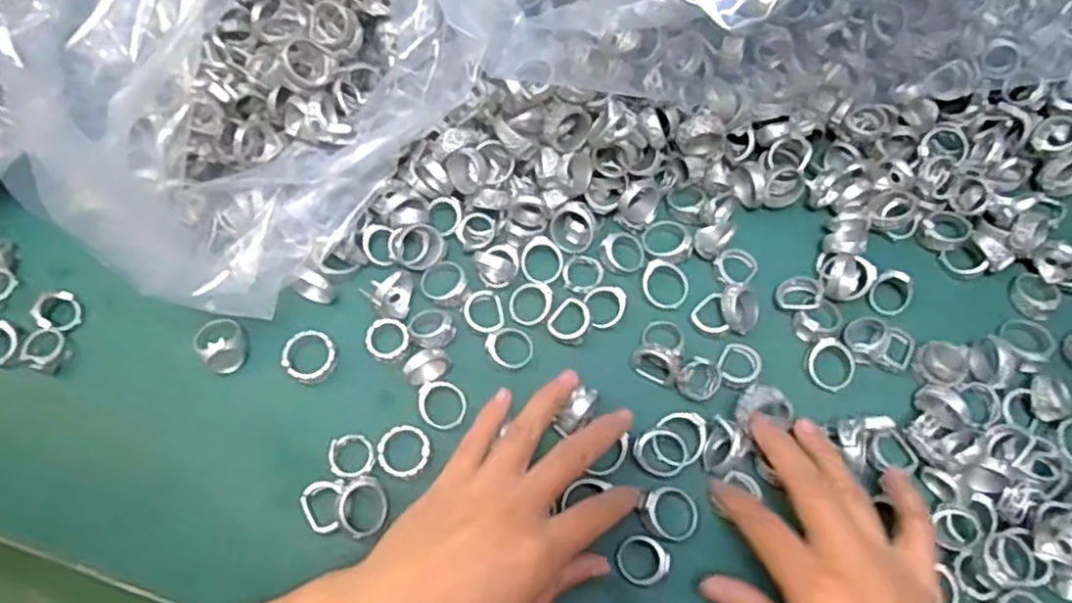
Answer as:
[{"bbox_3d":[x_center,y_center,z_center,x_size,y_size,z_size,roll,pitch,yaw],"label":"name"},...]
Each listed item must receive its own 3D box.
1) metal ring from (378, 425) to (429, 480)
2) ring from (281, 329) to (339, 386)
[{"bbox_3d":[-0.065,0.073,0.363,0.025,0.004,0.025,19,76,2],"label":"metal ring"},{"bbox_3d":[-0.117,0.029,0.384,0.025,0.009,0.027,1,69,-1],"label":"ring"}]

